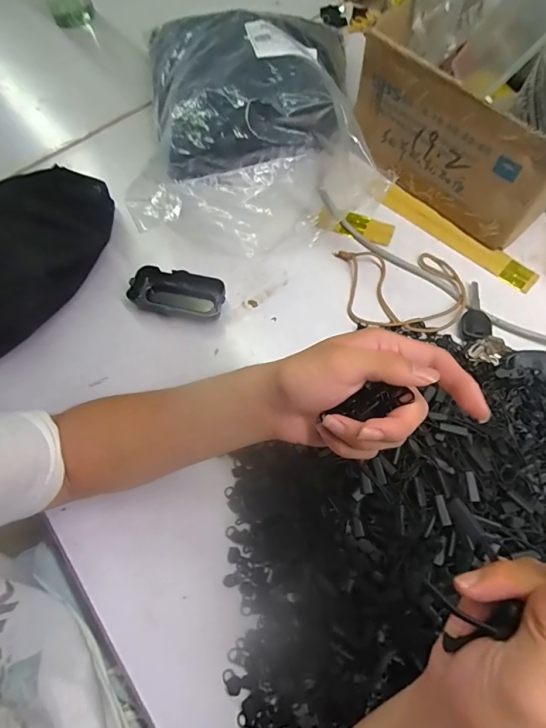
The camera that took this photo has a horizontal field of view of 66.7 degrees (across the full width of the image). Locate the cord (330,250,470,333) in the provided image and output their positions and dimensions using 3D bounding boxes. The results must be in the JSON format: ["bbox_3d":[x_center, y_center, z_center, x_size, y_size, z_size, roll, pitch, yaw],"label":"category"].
[{"bbox_3d":[0.154,-0.087,0.492,0.137,0.011,0.109,-1,66,3],"label":"cord"}]

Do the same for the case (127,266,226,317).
[{"bbox_3d":[-0.110,-0.085,0.489,0.107,0.029,0.044,5,66,6],"label":"case"}]

